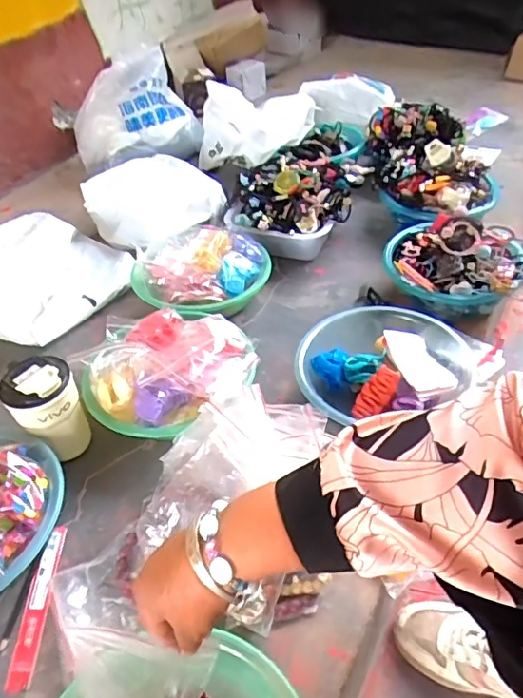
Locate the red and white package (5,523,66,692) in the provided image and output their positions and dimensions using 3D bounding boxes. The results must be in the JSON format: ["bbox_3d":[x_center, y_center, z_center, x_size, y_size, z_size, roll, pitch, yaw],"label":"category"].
[{"bbox_3d":[-0.247,0.279,0.592,0.024,0.006,0.170,-5,43,3],"label":"red and white package"}]

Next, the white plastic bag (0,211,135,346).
[{"bbox_3d":[-0.421,-0.145,1.000,0.320,0.095,0.295,20,50,26],"label":"white plastic bag"}]

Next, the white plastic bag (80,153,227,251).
[{"bbox_3d":[-0.205,-0.320,1.111,0.263,0.086,0.271,30,55,33],"label":"white plastic bag"}]

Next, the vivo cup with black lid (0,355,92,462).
[{"bbox_3d":[-0.274,0.083,0.699,0.080,0.140,0.081,-4,43,4],"label":"vivo cup with black lid"}]

